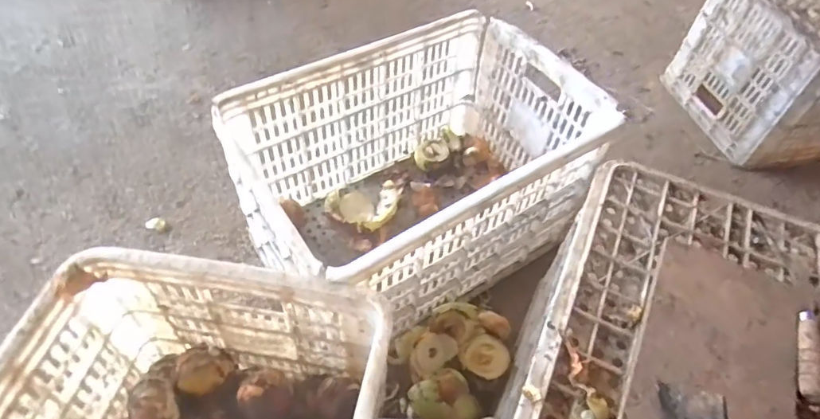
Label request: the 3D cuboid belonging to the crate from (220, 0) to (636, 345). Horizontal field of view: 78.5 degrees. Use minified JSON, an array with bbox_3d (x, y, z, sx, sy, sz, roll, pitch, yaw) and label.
[{"bbox_3d":[0.011,-0.046,0.808,0.498,0.291,0.344,-25,58,-24],"label":"crate"}]

